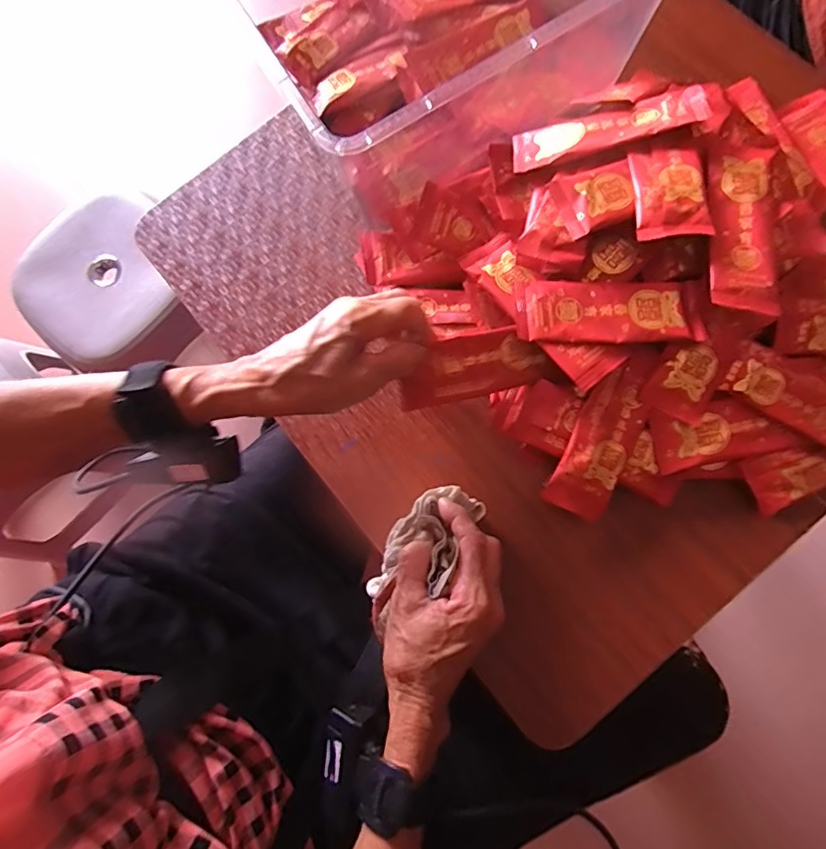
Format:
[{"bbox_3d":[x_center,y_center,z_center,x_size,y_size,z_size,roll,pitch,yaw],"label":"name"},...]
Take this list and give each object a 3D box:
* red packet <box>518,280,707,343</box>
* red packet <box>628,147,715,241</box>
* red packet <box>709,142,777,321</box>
[{"bbox_3d":[0.140,-0.082,0.373,0.127,0.007,0.045,0,80,1],"label":"red packet"},{"bbox_3d":[0.177,-0.163,0.362,0.046,0.009,0.072,-4,70,9],"label":"red packet"},{"bbox_3d":[0.228,-0.139,0.362,0.047,0.006,0.132,8,76,-1],"label":"red packet"}]

